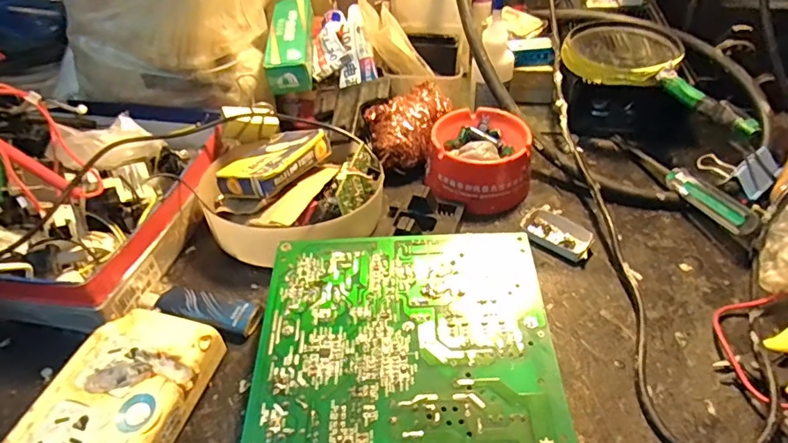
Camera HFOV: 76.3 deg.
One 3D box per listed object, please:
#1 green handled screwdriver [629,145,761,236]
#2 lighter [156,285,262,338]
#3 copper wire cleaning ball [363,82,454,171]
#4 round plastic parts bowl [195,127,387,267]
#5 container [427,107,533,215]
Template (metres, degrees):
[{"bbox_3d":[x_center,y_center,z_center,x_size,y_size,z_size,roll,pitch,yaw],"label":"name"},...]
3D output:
[{"bbox_3d":[0.225,-0.030,0.389,0.012,0.016,0.127,-12,34,-7],"label":"green handled screwdriver"},{"bbox_3d":[-0.119,0.058,0.328,0.070,0.016,0.026,15,52,16],"label":"lighter"},{"bbox_3d":[0.013,-0.081,0.429,0.068,0.048,0.054,-31,51,-27],"label":"copper wire cleaning ball"},{"bbox_3d":[-0.078,-0.035,0.376,0.132,0.035,0.126,-1,45,1],"label":"round plastic parts bowl"},{"bbox_3d":[0.070,-0.052,0.411,0.078,0.041,0.085,-1,45,1],"label":"container"}]

